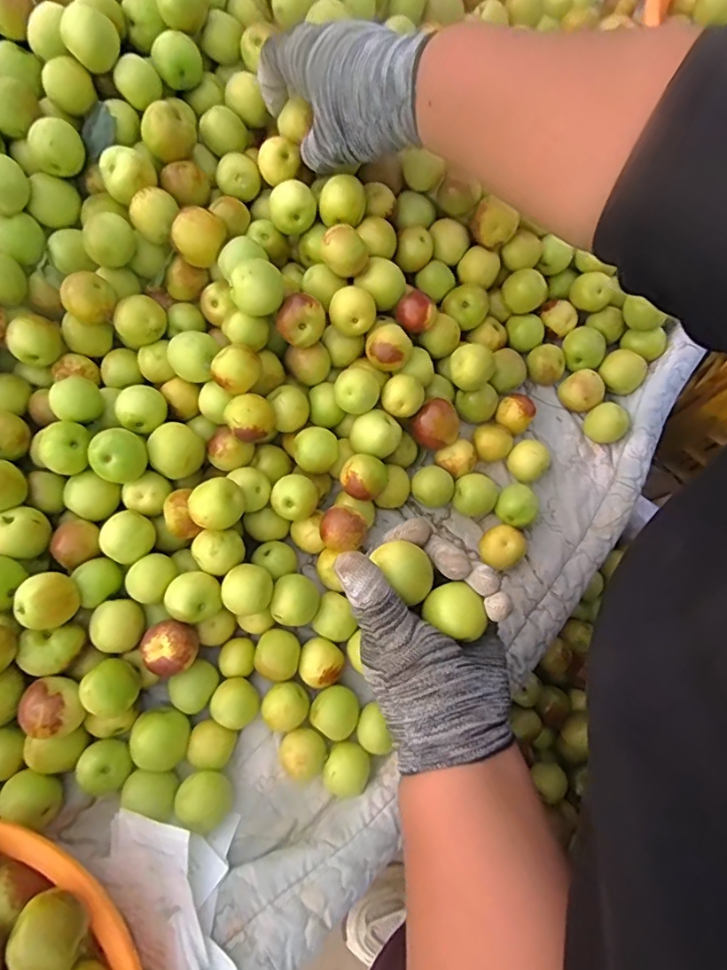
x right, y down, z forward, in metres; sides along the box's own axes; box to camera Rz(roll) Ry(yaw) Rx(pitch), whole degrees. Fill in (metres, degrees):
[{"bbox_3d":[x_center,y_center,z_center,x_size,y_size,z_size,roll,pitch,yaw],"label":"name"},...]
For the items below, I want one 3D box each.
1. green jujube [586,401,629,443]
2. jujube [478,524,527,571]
[{"bbox_3d":[0.215,-0.055,0.476,0.033,0.030,0.031,1,73,-2],"label":"green jujube"},{"bbox_3d":[0.114,0.051,0.444,0.033,0.028,0.037,39,75,9],"label":"jujube"}]

